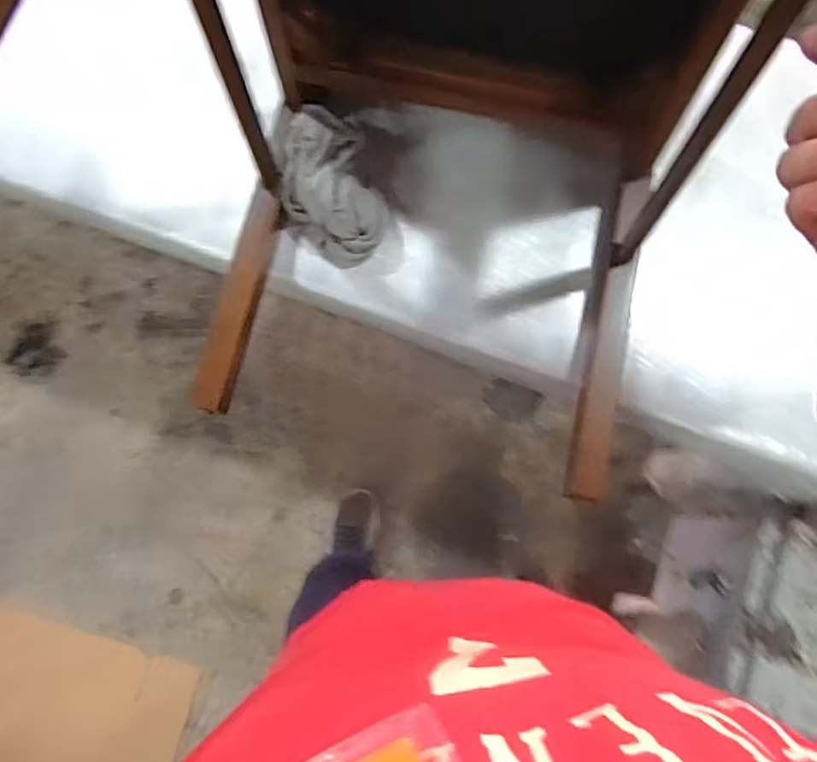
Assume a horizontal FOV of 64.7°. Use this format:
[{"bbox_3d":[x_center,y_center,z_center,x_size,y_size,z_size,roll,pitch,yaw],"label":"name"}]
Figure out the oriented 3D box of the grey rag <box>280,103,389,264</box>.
[{"bbox_3d":[-0.094,-0.227,0.746,0.106,0.081,0.175,-26,80,-4],"label":"grey rag"}]

